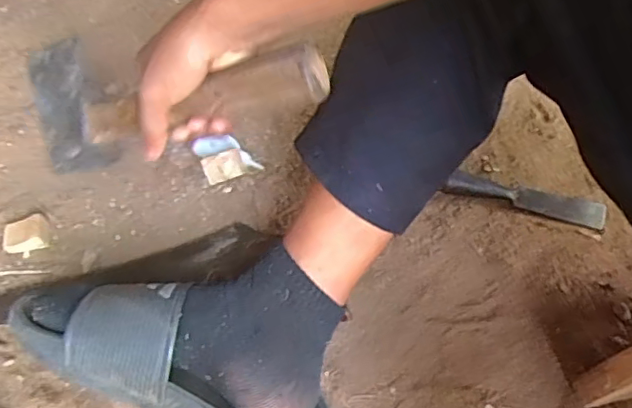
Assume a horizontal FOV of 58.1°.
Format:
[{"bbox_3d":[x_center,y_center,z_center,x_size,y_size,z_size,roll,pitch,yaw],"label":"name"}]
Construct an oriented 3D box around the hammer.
[{"bbox_3d":[-0.112,-0.079,0.411,0.261,0.075,0.067,-3,57,30],"label":"hammer"}]

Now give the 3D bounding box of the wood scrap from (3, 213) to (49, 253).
[{"bbox_3d":[-0.293,0.030,0.576,0.042,0.023,0.028,-13,57,-8],"label":"wood scrap"}]

